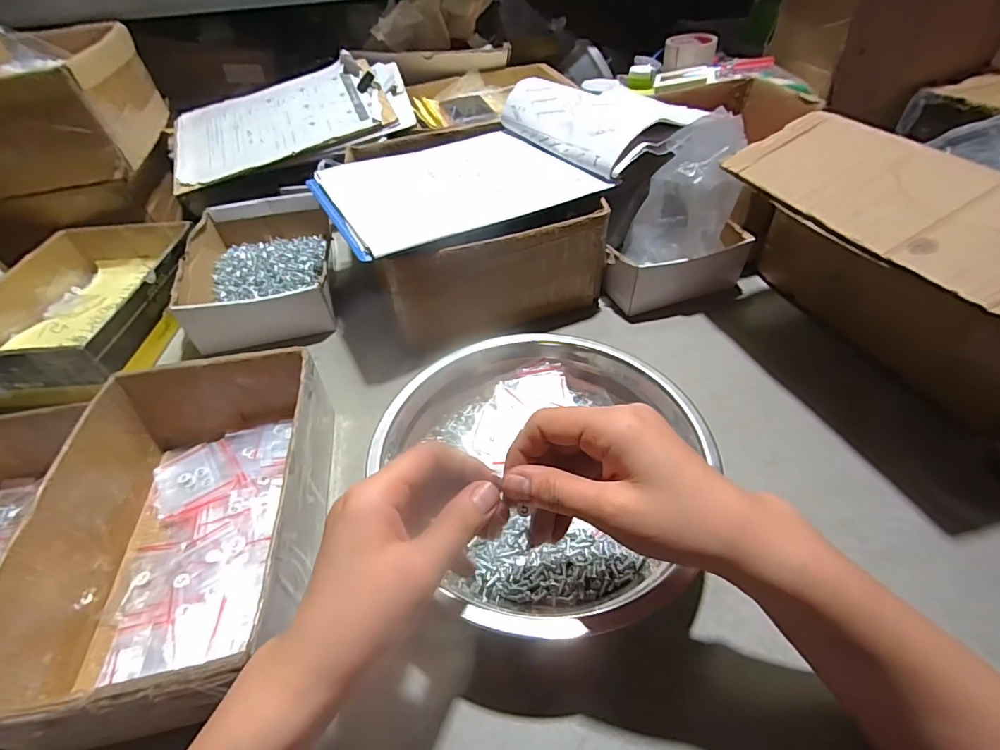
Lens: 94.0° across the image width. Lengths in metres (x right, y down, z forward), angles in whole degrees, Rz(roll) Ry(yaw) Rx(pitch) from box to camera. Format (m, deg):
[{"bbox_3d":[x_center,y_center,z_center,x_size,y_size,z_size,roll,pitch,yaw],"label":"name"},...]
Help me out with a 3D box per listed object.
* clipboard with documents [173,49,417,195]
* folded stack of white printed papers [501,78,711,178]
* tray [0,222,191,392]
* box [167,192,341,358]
[{"bbox_3d":[-0.314,-0.393,0.712,0.349,0.022,0.239,-18,58,-5],"label":"clipboard with documents"},{"bbox_3d":[0.108,-0.316,0.578,0.123,0.058,0.233,-28,51,-21],"label":"folded stack of white printed papers"},{"bbox_3d":[-0.477,-0.089,0.546,0.185,0.058,0.267,-3,46,0],"label":"tray"},{"bbox_3d":[-0.301,-0.143,0.597,0.164,0.060,0.265,-13,47,-8],"label":"box"}]

